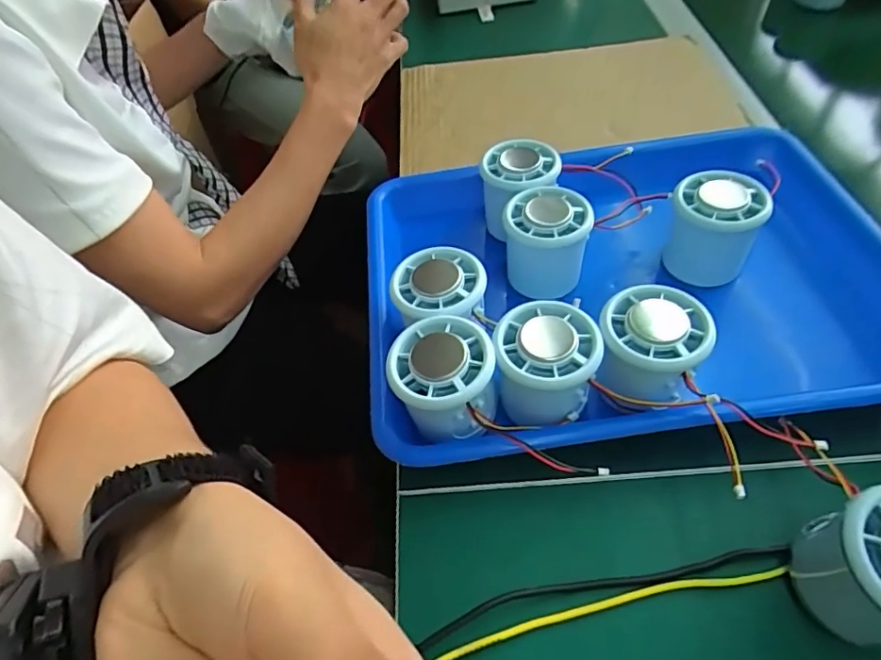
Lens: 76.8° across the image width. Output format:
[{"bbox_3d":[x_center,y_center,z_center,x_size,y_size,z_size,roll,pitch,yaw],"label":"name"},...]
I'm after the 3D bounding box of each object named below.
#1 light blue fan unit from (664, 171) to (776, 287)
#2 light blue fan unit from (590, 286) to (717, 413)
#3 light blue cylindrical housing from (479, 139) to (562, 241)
[{"bbox_3d":[0.178,-0.065,0.368,0.054,0.063,0.046,29,60,25],"label":"light blue fan unit"},{"bbox_3d":[0.114,0.011,0.303,0.056,0.044,0.063,10,53,13],"label":"light blue fan unit"},{"bbox_3d":[0.056,-0.101,0.405,0.052,0.053,0.052,-3,52,3],"label":"light blue cylindrical housing"}]

